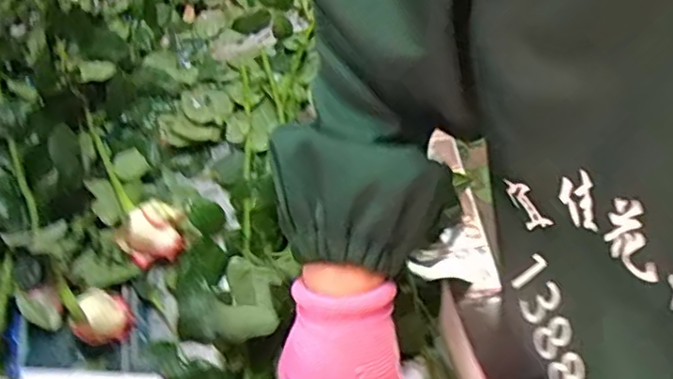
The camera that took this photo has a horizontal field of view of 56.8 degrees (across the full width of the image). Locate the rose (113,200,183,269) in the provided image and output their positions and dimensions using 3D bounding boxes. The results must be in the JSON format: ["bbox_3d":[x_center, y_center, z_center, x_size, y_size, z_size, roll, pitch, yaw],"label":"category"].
[{"bbox_3d":[-0.188,0.044,0.628,0.065,0.046,0.053,-13,56,-4],"label":"rose"}]

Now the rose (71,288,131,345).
[{"bbox_3d":[-0.217,0.119,0.575,0.049,0.037,0.043,-41,62,-21],"label":"rose"}]

